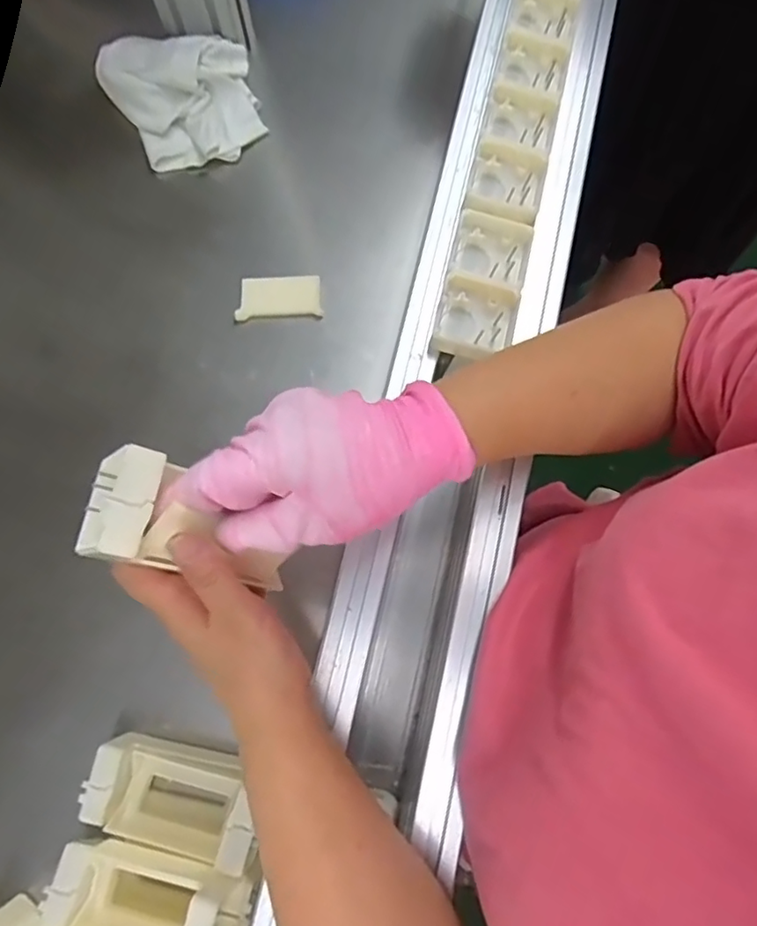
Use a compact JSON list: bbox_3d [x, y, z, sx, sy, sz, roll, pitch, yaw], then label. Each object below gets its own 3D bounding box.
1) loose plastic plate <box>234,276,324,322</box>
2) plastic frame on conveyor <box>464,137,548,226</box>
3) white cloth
[{"bbox_3d":[-0.092,-0.154,0.551,0.077,0.012,0.039,-3,76,0],"label":"loose plastic plate"},{"bbox_3d":[0.092,-0.200,0.431,0.052,0.021,0.060,15,77,5],"label":"plastic frame on conveyor"},{"bbox_3d":[-0.196,-0.364,0.592,0.142,0.043,0.132,-15,76,-3],"label":"white cloth"}]

